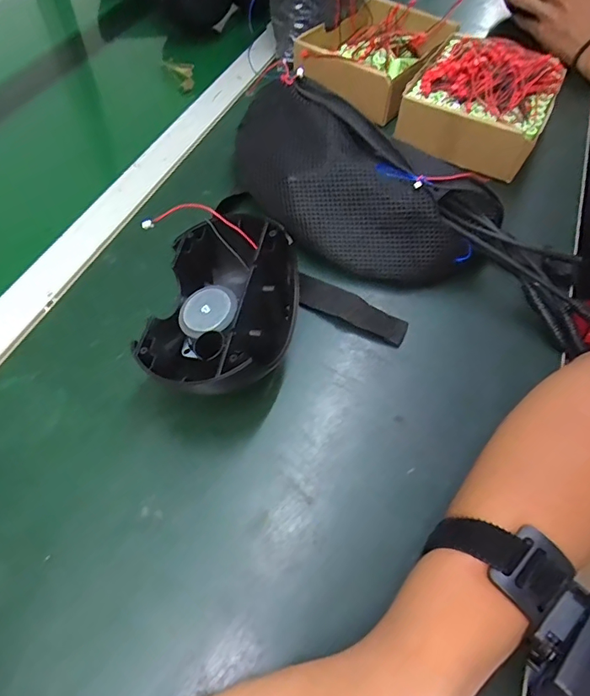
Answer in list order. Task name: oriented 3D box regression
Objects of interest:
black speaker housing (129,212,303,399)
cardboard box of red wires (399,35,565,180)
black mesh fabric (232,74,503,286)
[{"bbox_3d":[-0.050,-0.020,0.342,0.097,0.078,0.141,11,57,4],"label":"black speaker housing"},{"bbox_3d":[0.185,-0.251,0.482,0.135,0.077,0.139,24,59,12],"label":"cardboard box of red wires"},{"bbox_3d":[0.041,-0.145,0.424,0.257,0.082,0.115,37,62,19],"label":"black mesh fabric"}]

